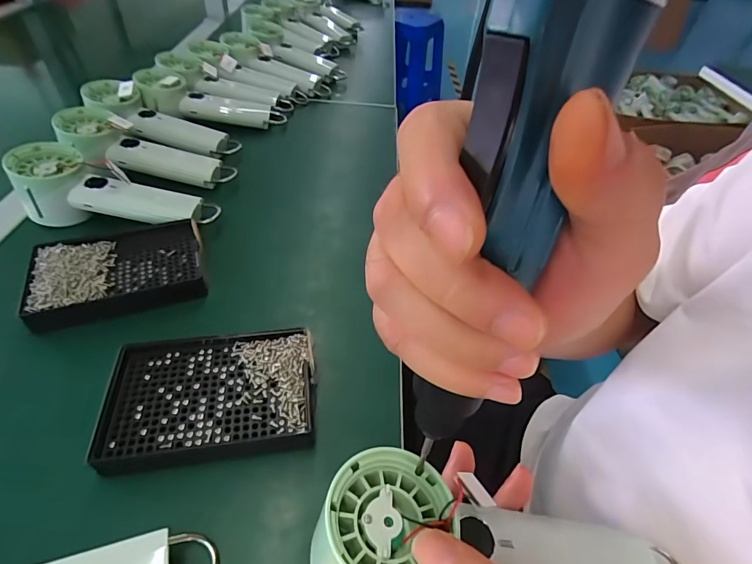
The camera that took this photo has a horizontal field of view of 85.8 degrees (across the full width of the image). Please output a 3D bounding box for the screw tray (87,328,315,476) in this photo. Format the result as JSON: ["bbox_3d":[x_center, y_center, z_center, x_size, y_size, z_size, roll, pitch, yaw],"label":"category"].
[{"bbox_3d":[-0.116,0.082,0.291,0.140,0.019,0.093,-4,47,-10],"label":"screw tray"}]

